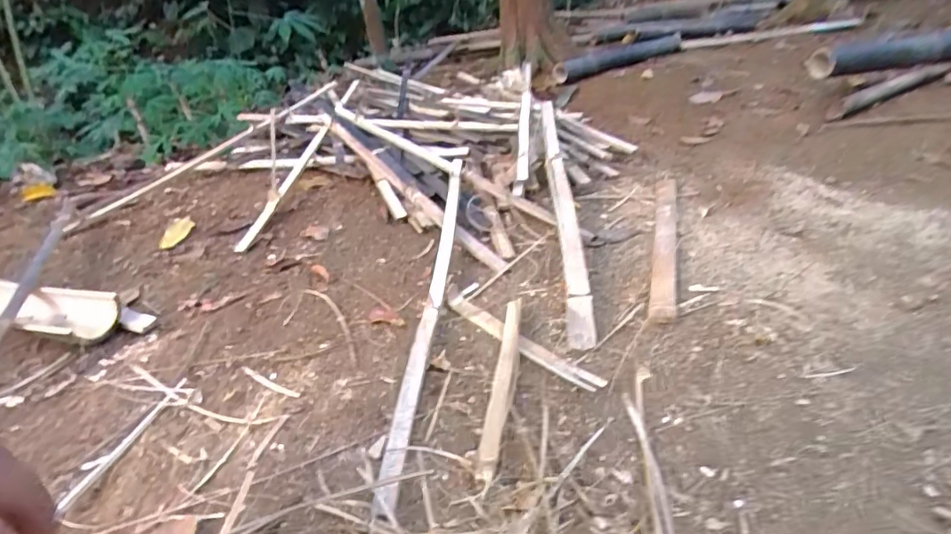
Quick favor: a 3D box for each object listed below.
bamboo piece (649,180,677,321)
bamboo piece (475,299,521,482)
[{"bbox_3d":[0.373,-0.057,1.062,0.044,0.013,0.530,5,35,17],"label":"bamboo piece"},{"bbox_3d":[0.041,0.157,0.765,0.031,0.018,0.335,1,34,11],"label":"bamboo piece"}]

